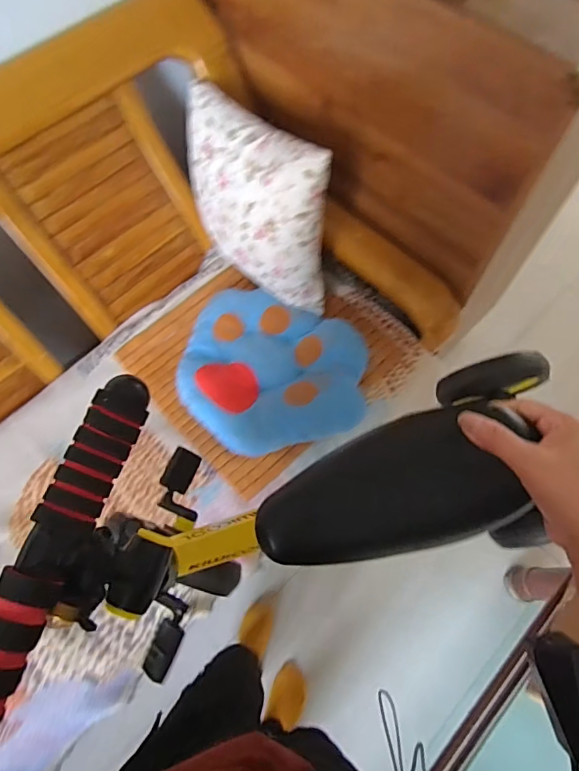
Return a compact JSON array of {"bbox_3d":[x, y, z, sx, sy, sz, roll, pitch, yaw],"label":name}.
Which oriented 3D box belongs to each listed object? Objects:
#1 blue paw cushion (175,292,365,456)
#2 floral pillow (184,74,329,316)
[{"bbox_3d":[-0.036,-0.045,1.026,0.383,0.072,0.382,4,67,2],"label":"blue paw cushion"},{"bbox_3d":[-0.075,-0.382,0.974,0.156,0.296,0.412,-35,71,-13],"label":"floral pillow"}]

